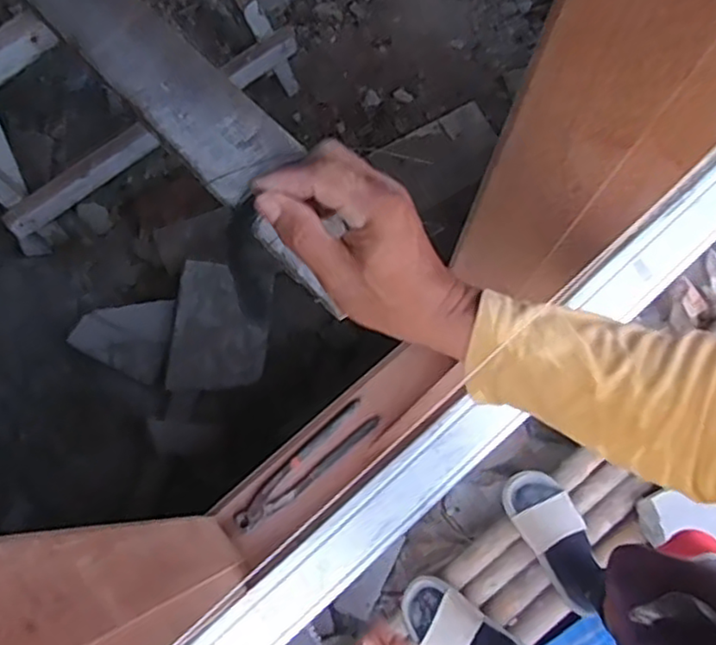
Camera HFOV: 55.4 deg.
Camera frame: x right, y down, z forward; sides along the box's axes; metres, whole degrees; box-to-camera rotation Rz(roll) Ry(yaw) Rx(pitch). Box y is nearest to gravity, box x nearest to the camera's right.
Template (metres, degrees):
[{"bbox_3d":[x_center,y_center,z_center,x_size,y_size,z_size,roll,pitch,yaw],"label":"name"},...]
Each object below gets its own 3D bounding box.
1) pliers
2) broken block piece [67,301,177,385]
[{"bbox_3d":[-0.068,0.185,0.884,0.217,0.022,0.044,-41,79,-9],"label":"pliers"},{"bbox_3d":[-0.483,0.015,1.467,0.206,0.045,0.185,31,60,-2],"label":"broken block piece"}]

